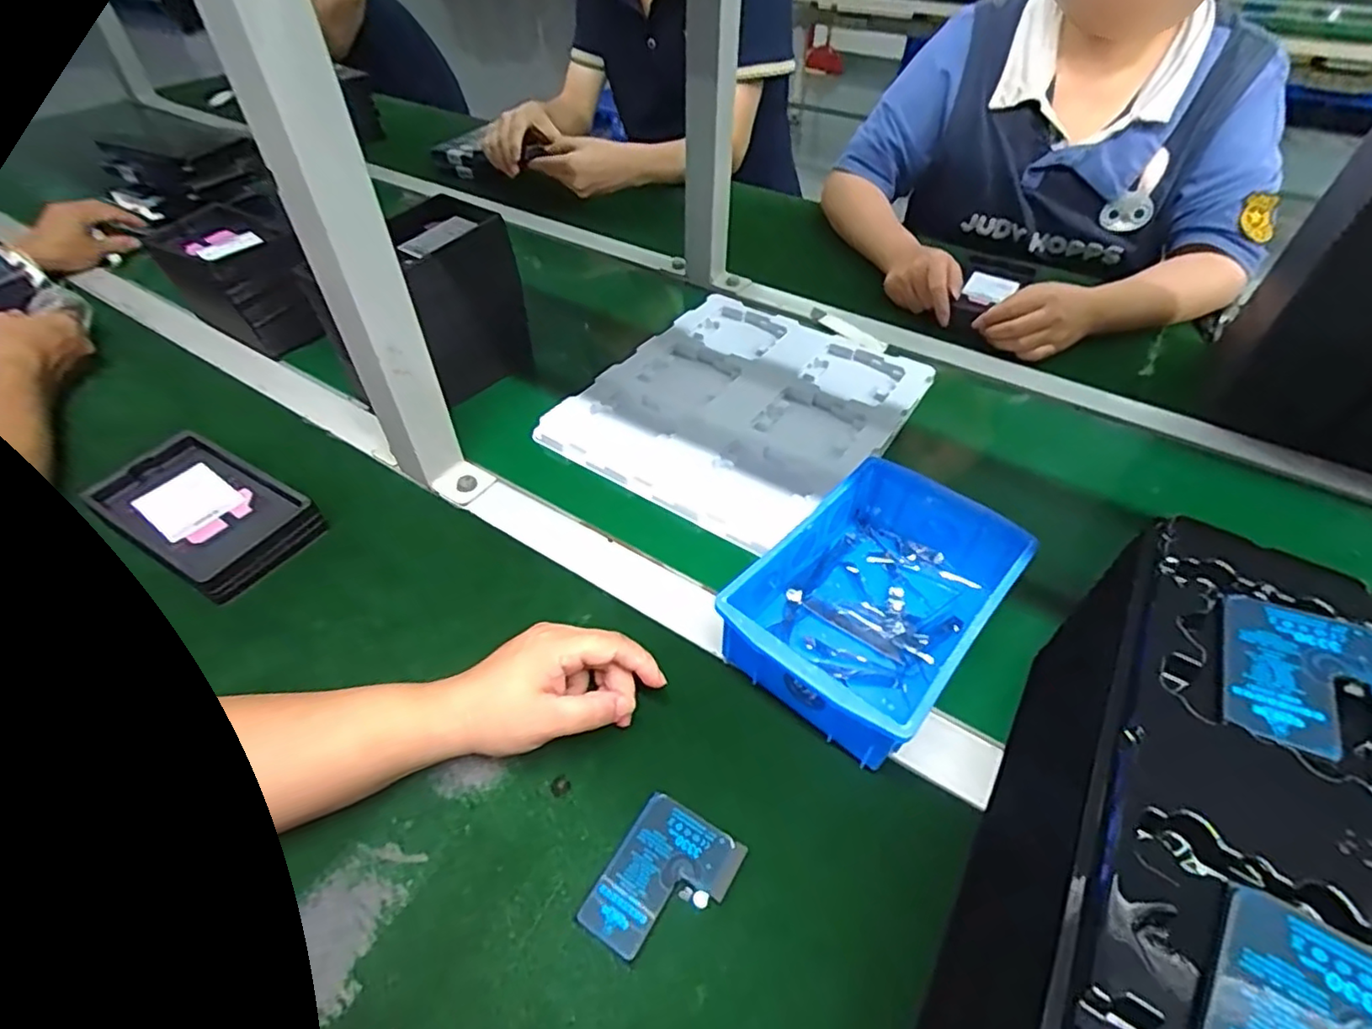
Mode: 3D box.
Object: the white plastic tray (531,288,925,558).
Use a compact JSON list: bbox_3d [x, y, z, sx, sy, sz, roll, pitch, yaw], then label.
[{"bbox_3d":[0.057,-0.112,0.610,0.272,0.012,0.314,27,53,24],"label":"white plastic tray"}]

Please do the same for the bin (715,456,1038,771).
[{"bbox_3d":[0.129,0.054,0.419,0.127,0.067,0.203,33,55,28],"label":"bin"}]

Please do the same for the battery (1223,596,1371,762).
[{"bbox_3d":[0.259,0.068,0.256,0.058,0.008,0.077,25,52,22],"label":"battery"}]

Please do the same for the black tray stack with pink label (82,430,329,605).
[{"bbox_3d":[-0.374,-0.002,0.486,0.160,0.034,0.092,24,51,21],"label":"black tray stack with pink label"}]

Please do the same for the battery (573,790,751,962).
[{"bbox_3d":[-0.012,0.195,0.328,0.060,0.005,0.075,24,51,21],"label":"battery"}]

